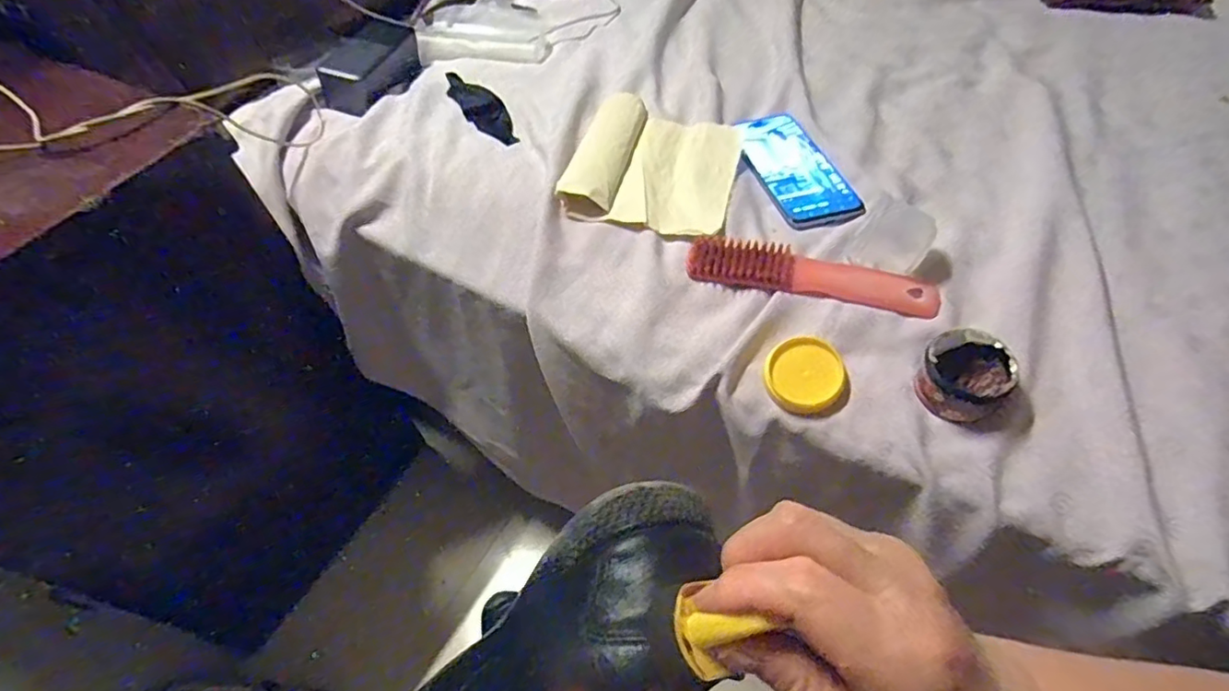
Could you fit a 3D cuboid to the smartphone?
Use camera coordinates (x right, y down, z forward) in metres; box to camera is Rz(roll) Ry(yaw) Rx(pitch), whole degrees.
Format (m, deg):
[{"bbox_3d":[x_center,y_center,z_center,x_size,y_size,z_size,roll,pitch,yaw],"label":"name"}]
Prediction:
[{"bbox_3d":[0.170,-0.171,0.563,0.073,0.011,0.164,-14,54,-6],"label":"smartphone"}]

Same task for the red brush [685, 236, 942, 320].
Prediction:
[{"bbox_3d":[0.156,-0.057,0.468,0.190,0.023,0.039,10,55,11],"label":"red brush"}]

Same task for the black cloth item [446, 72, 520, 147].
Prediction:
[{"bbox_3d":[-0.136,-0.246,0.618,0.038,0.024,0.128,-27,57,-16],"label":"black cloth item"}]

